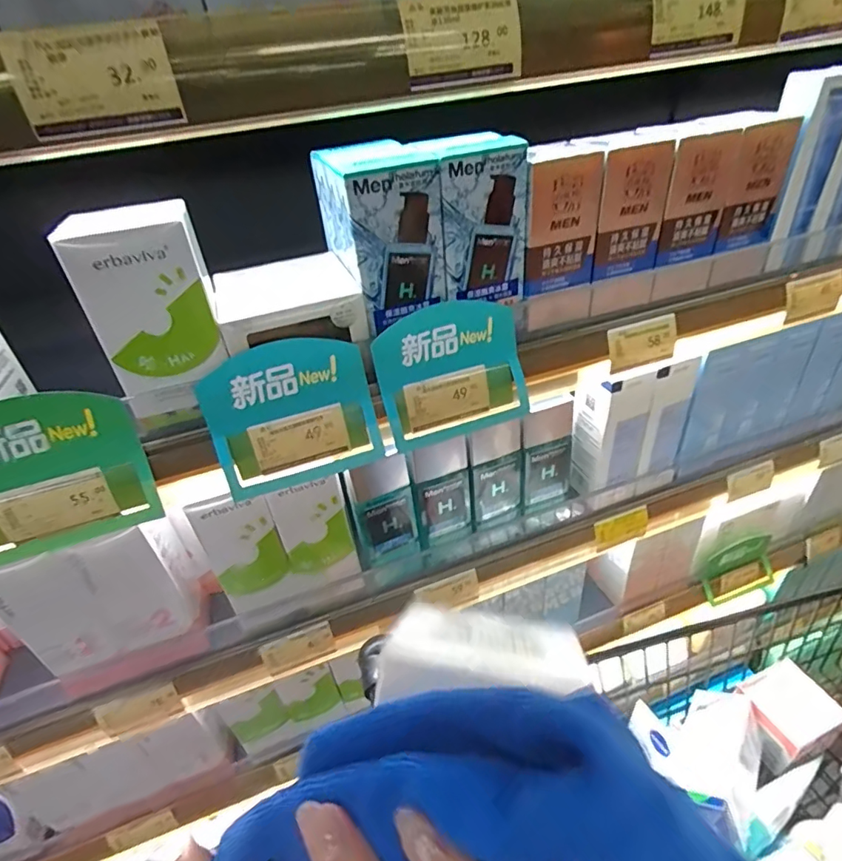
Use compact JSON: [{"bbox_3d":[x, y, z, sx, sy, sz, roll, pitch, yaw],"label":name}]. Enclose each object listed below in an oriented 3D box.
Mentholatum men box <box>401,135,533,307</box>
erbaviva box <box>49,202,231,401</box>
[{"bbox_3d":[0.037,-0.145,0.357,0.071,0.106,0.030,-16,36,-12],"label":"Mentholatum men box"},{"bbox_3d":[-0.165,-0.083,0.316,0.068,0.099,0.056,-17,36,-14],"label":"erbaviva box"}]

